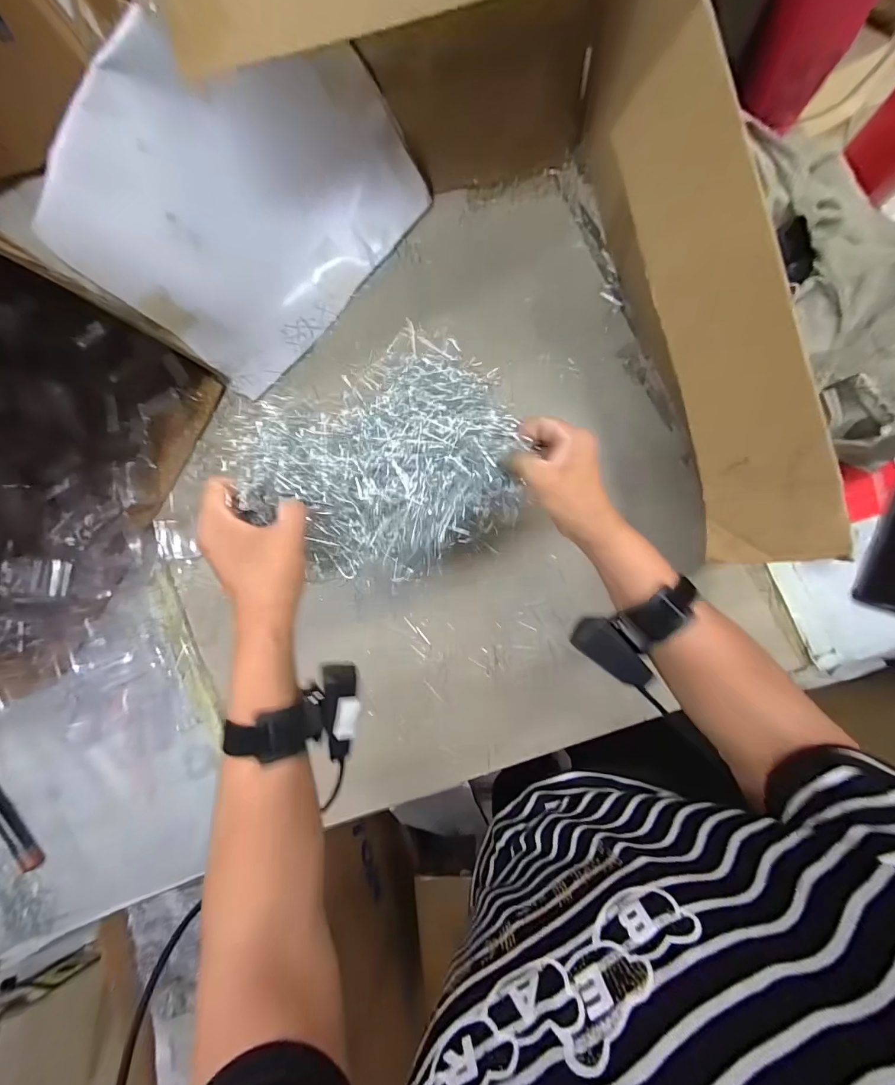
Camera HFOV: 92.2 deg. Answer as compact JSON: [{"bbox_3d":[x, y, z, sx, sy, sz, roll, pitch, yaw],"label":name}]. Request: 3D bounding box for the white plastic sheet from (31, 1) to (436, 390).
[{"bbox_3d":[-0.238,-0.395,0.509,0.375,0.288,0.038,-39,43,15],"label":"white plastic sheet"}]

